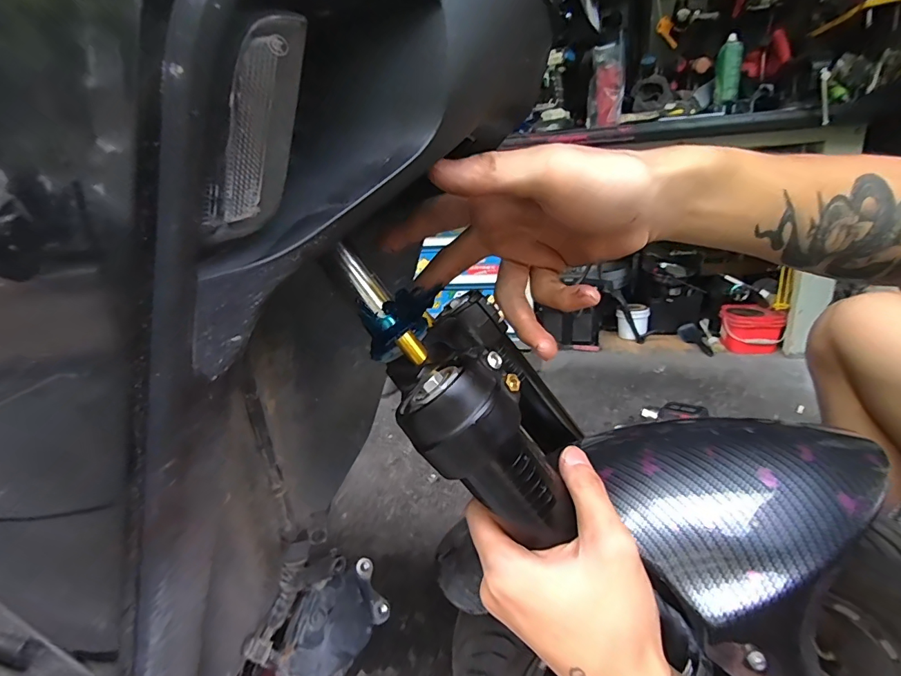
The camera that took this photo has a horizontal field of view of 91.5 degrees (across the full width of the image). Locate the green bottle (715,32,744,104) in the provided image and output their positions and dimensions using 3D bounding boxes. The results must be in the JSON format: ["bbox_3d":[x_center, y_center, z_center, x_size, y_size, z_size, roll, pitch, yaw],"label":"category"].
[{"bbox_3d":[0.773,-0.747,1.221,0.058,0.160,0.048,8,21,29],"label":"green bottle"}]

